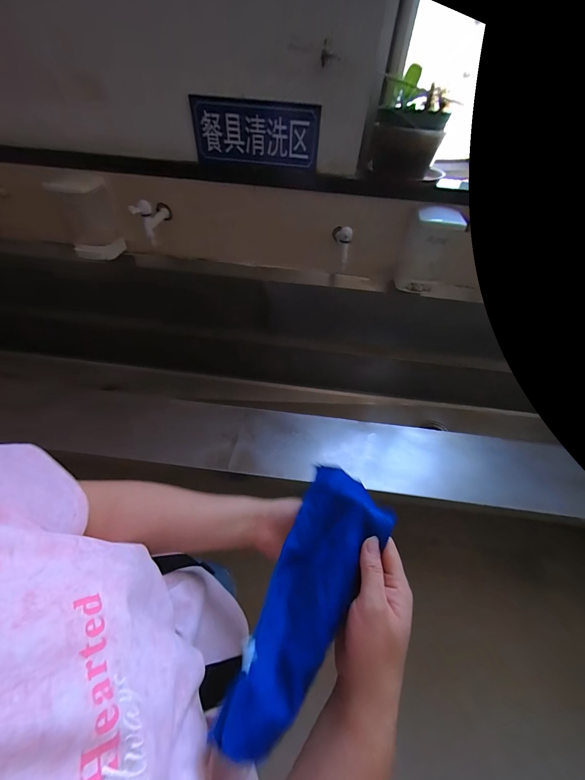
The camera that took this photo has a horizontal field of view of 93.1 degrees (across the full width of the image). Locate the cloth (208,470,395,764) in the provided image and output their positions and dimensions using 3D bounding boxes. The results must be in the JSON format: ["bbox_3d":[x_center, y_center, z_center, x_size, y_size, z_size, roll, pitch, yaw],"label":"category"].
[{"bbox_3d":[0.032,0.181,0.289,0.090,0.082,0.276,23,43,14],"label":"cloth"}]

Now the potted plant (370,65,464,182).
[{"bbox_3d":[0.253,-0.574,0.612,0.137,0.155,0.143,10,49,3],"label":"potted plant"}]

